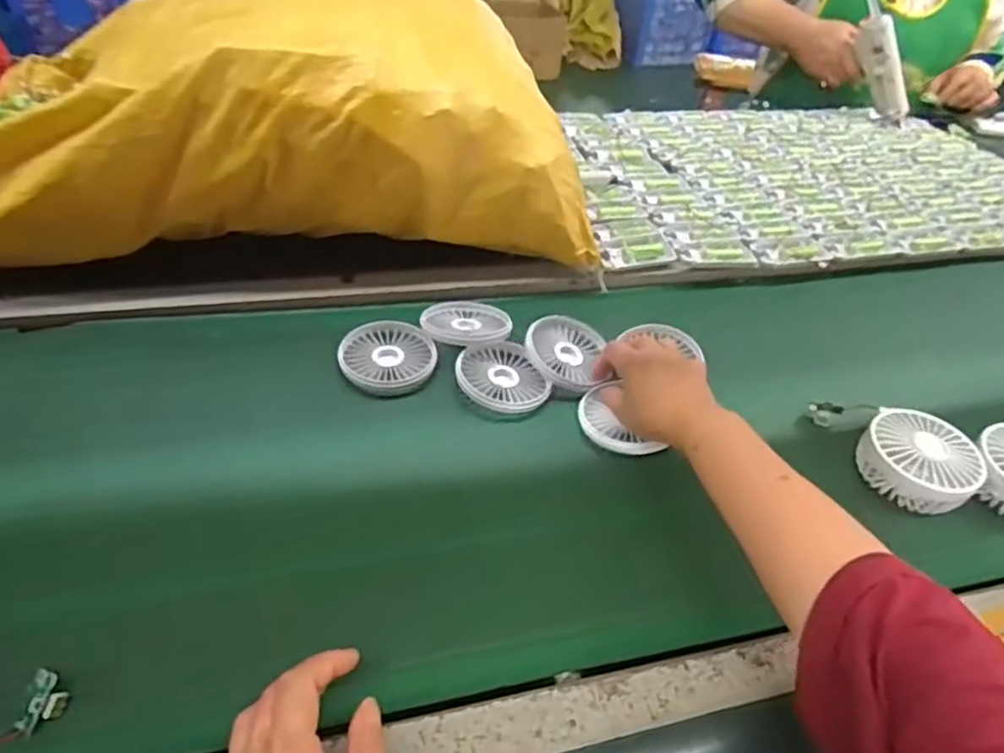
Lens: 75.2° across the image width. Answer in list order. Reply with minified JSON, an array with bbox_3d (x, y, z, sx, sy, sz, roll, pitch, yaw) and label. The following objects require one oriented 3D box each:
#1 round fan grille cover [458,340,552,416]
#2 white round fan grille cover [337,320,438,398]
[{"bbox_3d":[-0.002,-0.001,0.600,0.079,0.020,0.081,4,43,-3],"label":"round fan grille cover"},{"bbox_3d":[-0.106,-0.017,0.611,0.088,0.016,0.077,-11,58,-25],"label":"white round fan grille cover"}]

